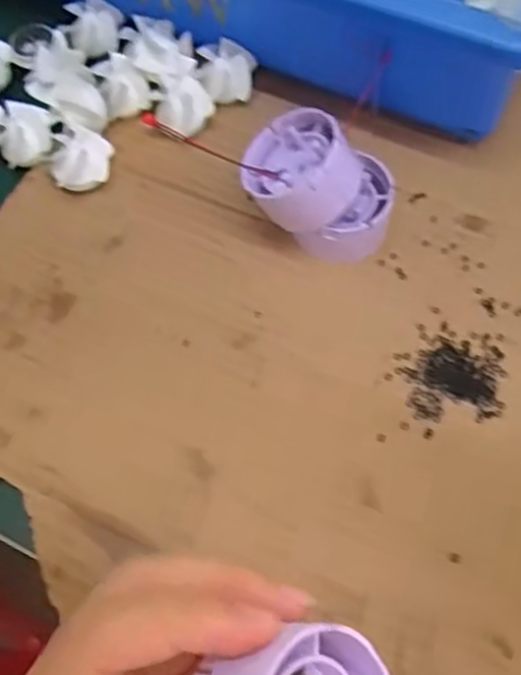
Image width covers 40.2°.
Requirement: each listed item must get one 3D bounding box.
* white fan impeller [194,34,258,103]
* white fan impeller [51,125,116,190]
[{"bbox_3d":[-0.019,-0.135,0.365,0.029,0.020,0.028,11,64,9],"label":"white fan impeller"},{"bbox_3d":[-0.088,-0.091,0.353,0.029,0.023,0.034,-12,63,-3],"label":"white fan impeller"}]

